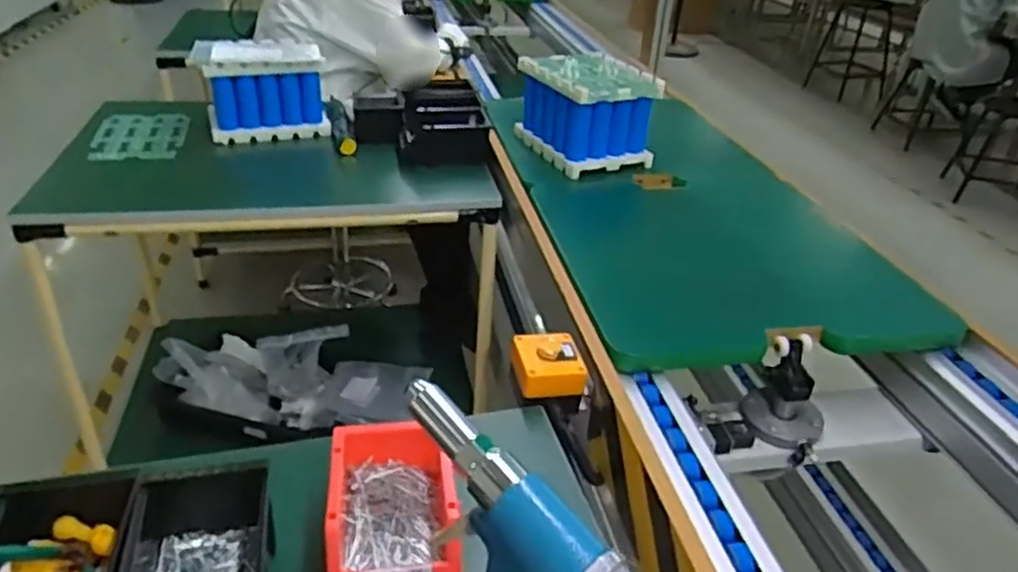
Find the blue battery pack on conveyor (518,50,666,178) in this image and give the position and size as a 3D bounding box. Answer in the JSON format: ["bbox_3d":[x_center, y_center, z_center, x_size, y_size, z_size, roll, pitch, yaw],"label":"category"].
[{"bbox_3d":[0.155,-0.342,1.404,0.202,0.163,0.232,-11,34,-22],"label":"blue battery pack on conveyor"}]

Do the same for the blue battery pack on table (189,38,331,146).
[{"bbox_3d":[-0.522,-0.405,1.526,0.244,0.197,0.157,-11,34,-22],"label":"blue battery pack on table"}]

